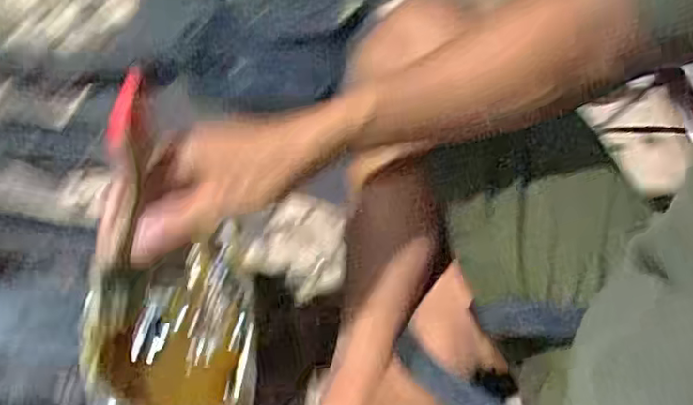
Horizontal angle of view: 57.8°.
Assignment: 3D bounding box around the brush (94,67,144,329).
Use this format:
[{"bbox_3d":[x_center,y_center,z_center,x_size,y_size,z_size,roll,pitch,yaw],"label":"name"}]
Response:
[{"bbox_3d":[-0.147,0.002,0.410,0.026,0.178,0.010,11,18,3],"label":"brush"}]

